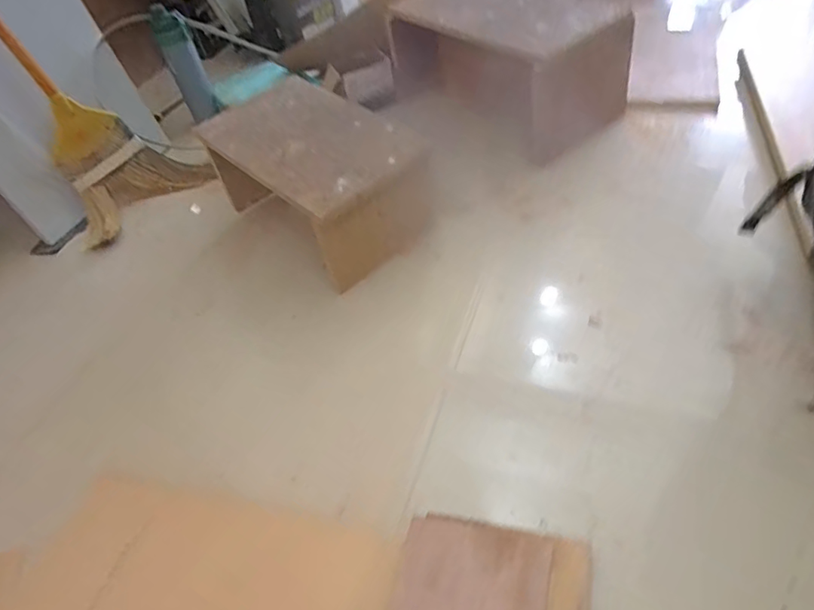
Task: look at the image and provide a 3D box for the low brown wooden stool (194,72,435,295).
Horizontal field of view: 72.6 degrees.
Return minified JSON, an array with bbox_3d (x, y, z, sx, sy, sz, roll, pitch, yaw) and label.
[{"bbox_3d":[-0.155,-0.233,0.984,0.237,0.198,0.381,-38,51,-22],"label":"low brown wooden stool"}]

